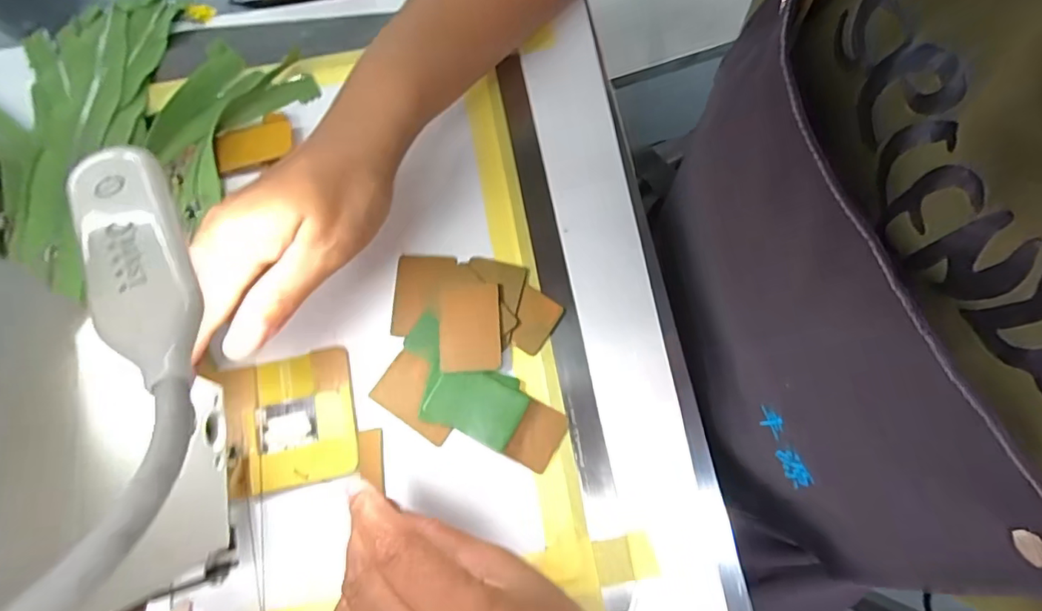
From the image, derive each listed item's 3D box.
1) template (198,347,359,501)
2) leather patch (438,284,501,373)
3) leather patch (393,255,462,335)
[{"bbox_3d":[-0.131,0.064,0.294,0.072,0.006,0.072,-13,74,-2],"label":"template"},{"bbox_3d":[-0.029,0.013,0.303,0.035,0.004,0.050,-4,75,-2],"label":"leather patch"},{"bbox_3d":[-0.058,-0.007,0.314,0.037,0.008,0.048,2,74,2],"label":"leather patch"}]

